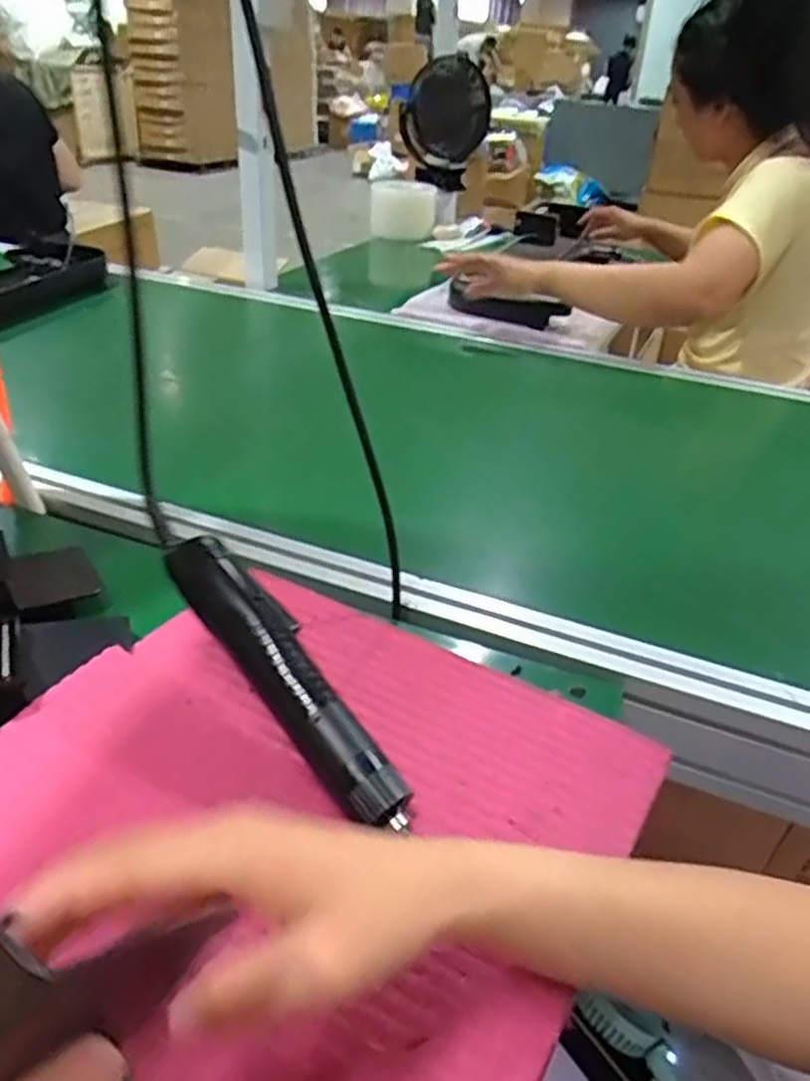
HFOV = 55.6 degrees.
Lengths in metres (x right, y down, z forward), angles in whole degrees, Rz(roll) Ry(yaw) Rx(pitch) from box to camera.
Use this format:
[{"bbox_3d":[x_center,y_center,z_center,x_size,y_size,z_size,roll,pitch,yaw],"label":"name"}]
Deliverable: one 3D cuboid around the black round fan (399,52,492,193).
[{"bbox_3d":[0.089,-0.936,1.720,0.172,0.246,0.127,14,34,15],"label":"black round fan"}]

